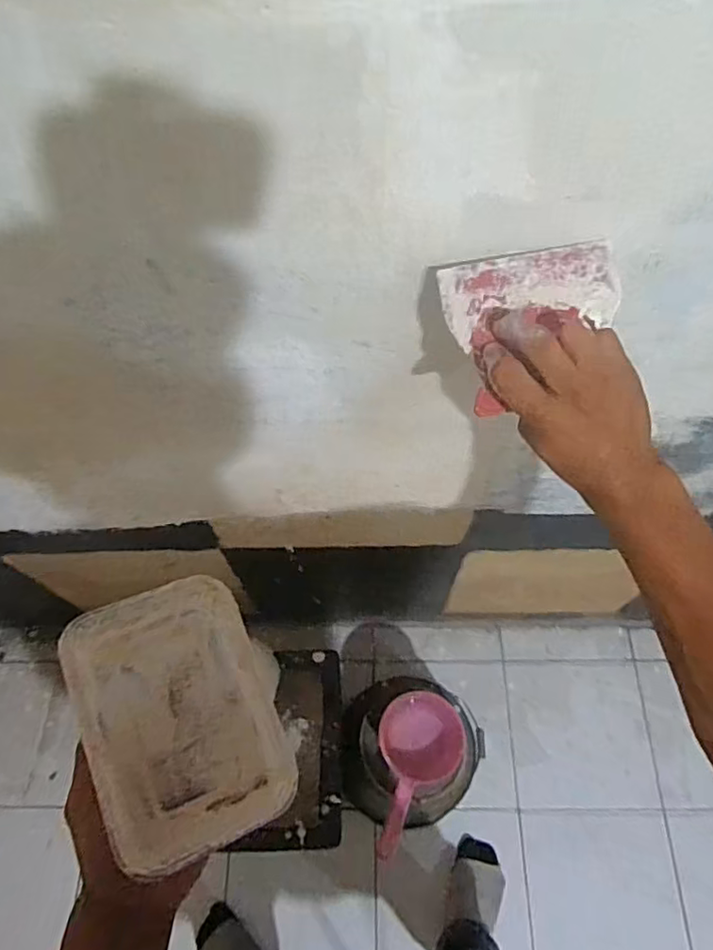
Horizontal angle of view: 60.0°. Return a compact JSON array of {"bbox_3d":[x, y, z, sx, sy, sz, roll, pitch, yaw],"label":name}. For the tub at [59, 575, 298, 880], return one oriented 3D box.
[{"bbox_3d":[-0.124,0.166,0.429,0.128,0.051,0.174,-8,69,-28],"label":"tub"}]

